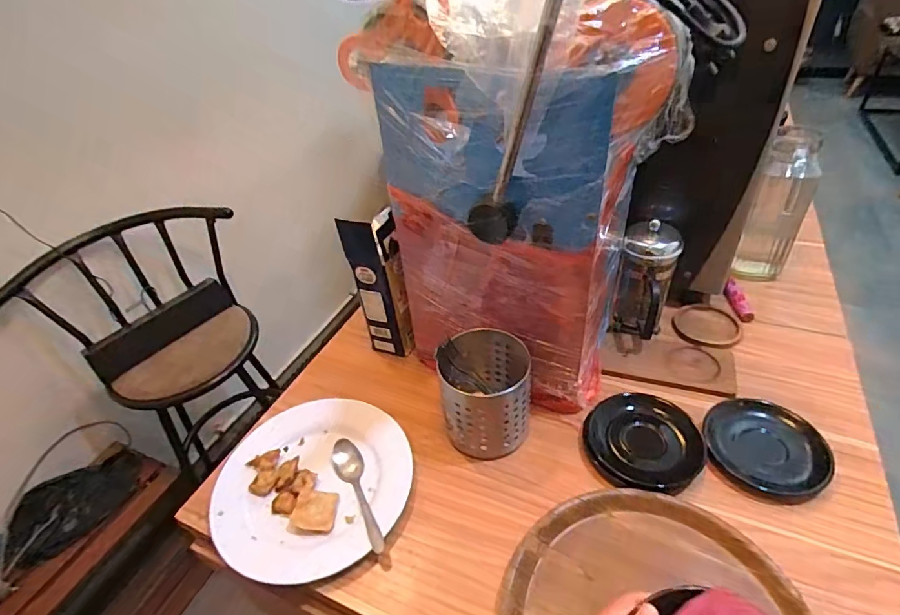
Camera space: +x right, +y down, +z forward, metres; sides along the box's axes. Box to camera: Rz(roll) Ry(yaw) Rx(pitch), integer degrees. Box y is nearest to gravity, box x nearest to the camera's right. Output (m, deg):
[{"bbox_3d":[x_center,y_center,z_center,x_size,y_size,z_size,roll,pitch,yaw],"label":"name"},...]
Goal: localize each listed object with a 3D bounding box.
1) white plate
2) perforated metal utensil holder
[{"bbox_3d":[-0.179,0.232,0.629,0.248,0.040,0.241,-4,40,4],"label":"white plate"},{"bbox_3d":[0.049,0.113,0.640,0.110,0.127,0.118,-4,40,4],"label":"perforated metal utensil holder"}]

